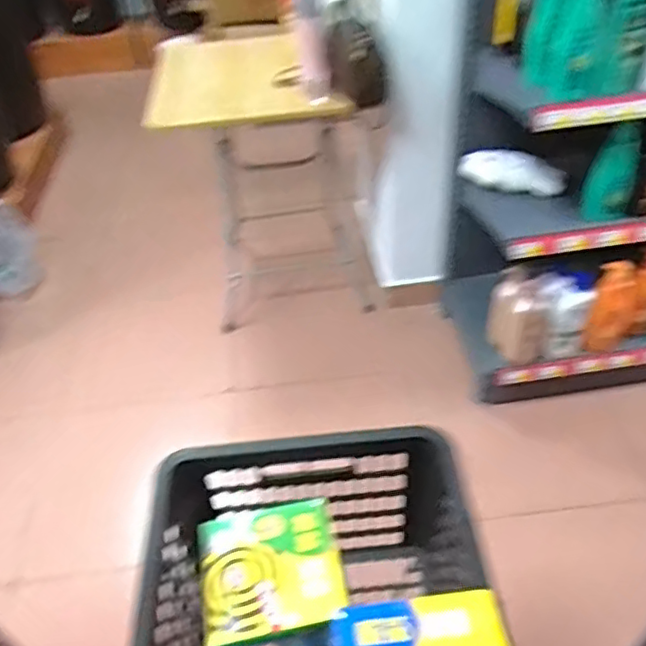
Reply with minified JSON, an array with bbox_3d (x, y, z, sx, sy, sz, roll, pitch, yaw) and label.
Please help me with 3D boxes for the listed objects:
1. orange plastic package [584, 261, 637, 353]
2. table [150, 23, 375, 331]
[{"bbox_3d":[0.697,-0.044,1.512,0.103,0.261,0.060,-7,34,-4],"label":"orange plastic package"},{"bbox_3d":[-0.165,-0.416,1.867,0.589,0.685,0.460,-6,42,-3],"label":"table"}]

